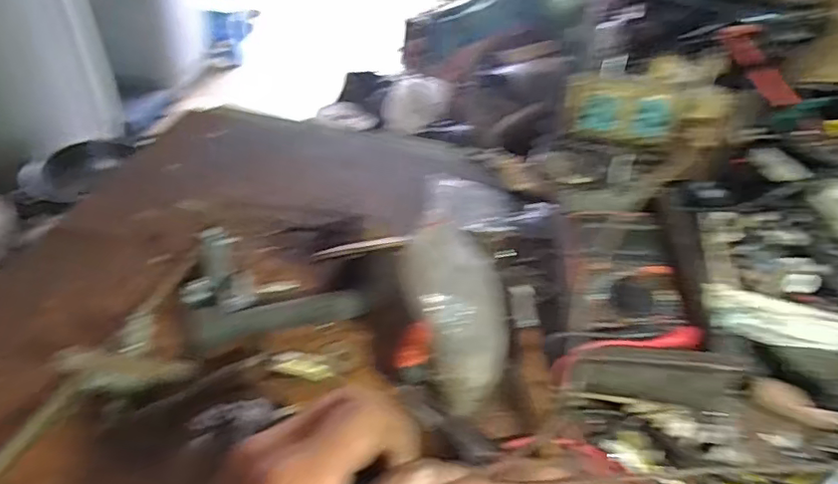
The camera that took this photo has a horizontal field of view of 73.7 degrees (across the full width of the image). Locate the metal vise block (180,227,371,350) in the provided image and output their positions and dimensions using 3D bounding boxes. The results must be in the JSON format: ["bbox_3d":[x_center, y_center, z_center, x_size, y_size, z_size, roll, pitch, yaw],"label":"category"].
[{"bbox_3d":[-0.119,0.030,0.442,0.125,0.045,0.092,-14,43,-22],"label":"metal vise block"}]

